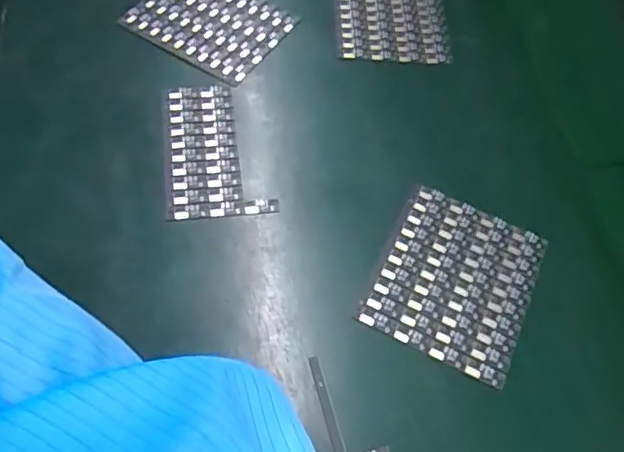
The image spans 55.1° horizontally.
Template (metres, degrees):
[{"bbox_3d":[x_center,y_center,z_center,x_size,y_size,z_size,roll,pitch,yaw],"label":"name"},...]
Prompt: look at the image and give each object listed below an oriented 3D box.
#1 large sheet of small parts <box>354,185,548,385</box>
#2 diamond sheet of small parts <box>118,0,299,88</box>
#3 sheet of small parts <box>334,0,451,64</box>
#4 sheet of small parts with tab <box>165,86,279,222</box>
[{"bbox_3d":[0.080,0.029,0.333,0.082,0.004,0.098,26,58,8],"label":"large sheet of small parts"},{"bbox_3d":[-0.071,-0.146,0.427,0.099,0.007,0.082,32,59,12],"label":"diamond sheet of small parts"},{"bbox_3d":[0.059,-0.161,0.453,0.084,0.004,0.101,3,58,-6],"label":"sheet of small parts"},{"bbox_3d":[-0.059,-0.047,0.364,0.059,0.005,0.098,-4,59,-10],"label":"sheet of small parts with tab"}]

